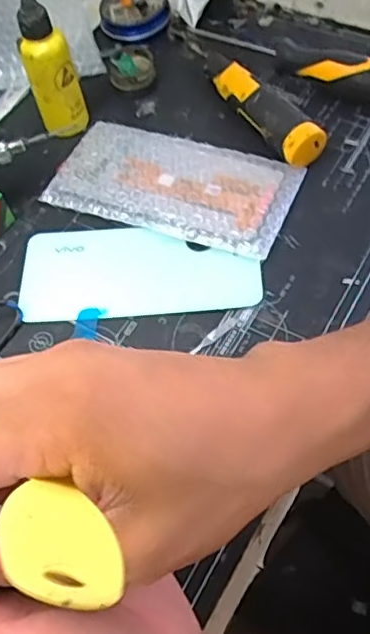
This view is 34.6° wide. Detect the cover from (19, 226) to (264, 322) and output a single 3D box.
[{"bbox_3d":[-0.032,-0.033,0.407,0.162,0.006,0.065,-4,70,8],"label":"cover"}]

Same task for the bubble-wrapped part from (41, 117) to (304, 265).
[{"bbox_3d":[-0.008,-0.098,0.432,0.170,0.011,0.088,17,62,15],"label":"bubble-wrapped part"}]

